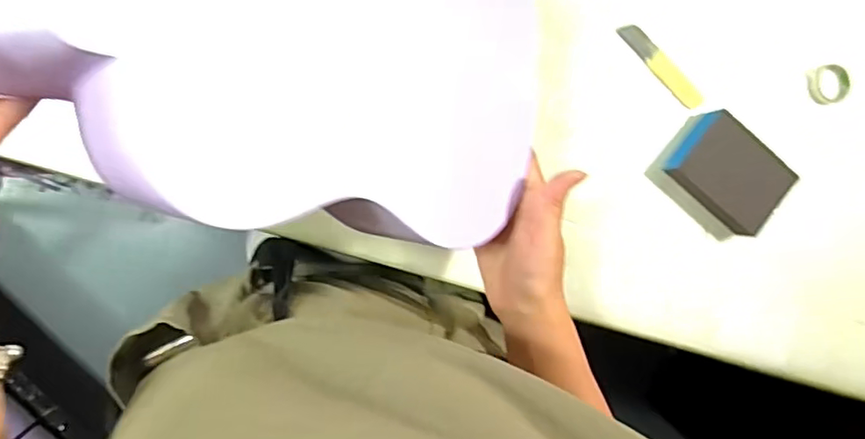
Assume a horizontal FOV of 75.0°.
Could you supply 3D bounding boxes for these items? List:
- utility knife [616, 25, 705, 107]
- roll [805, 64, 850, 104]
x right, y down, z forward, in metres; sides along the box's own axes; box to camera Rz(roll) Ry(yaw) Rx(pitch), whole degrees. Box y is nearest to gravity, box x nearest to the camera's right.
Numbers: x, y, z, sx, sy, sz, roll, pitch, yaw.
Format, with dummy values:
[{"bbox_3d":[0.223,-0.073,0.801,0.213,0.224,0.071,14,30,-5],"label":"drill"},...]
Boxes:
[{"bbox_3d":[0.205,-0.137,0.505,0.099,0.008,0.021,45,85,-8],"label":"utility knife"},{"bbox_3d":[0.368,-0.125,0.522,0.036,0.018,0.035,0,92,-9],"label":"roll"}]

